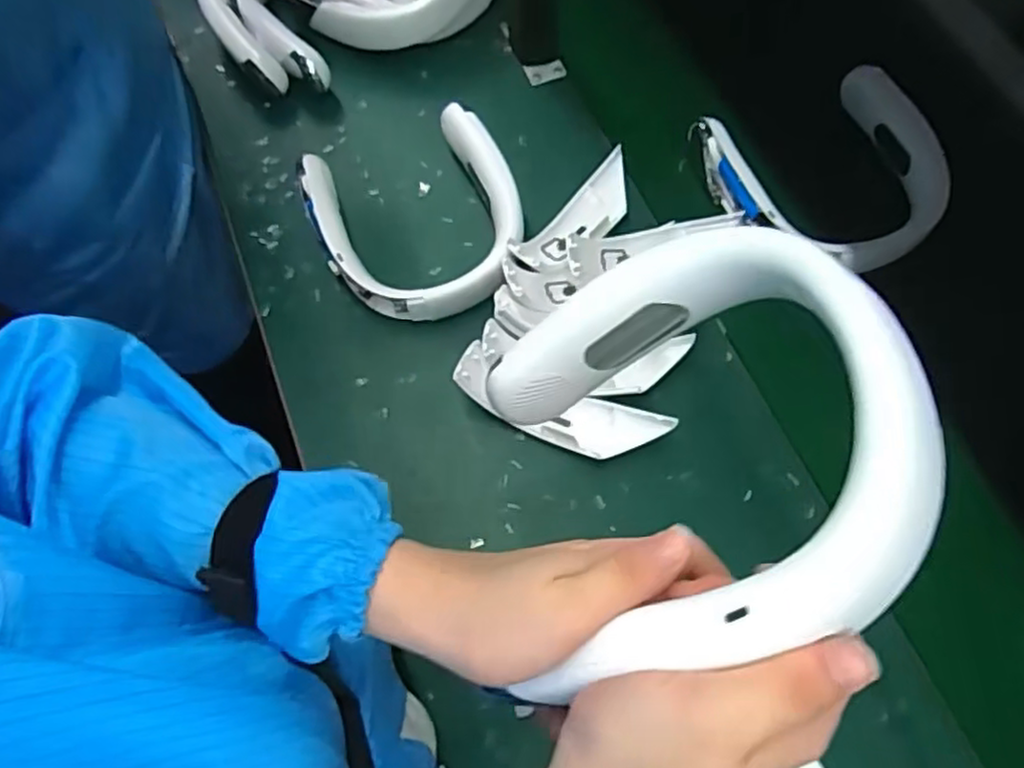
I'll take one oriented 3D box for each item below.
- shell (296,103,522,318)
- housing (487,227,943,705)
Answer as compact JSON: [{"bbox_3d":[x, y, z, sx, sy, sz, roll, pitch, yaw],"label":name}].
[{"bbox_3d":[-0.085,-0.152,0.660,0.187,0.052,0.202,-21,68,-6],"label":"shell"},{"bbox_3d":[0.067,0.020,0.292,0.181,0.047,0.189,-43,41,29],"label":"housing"}]

